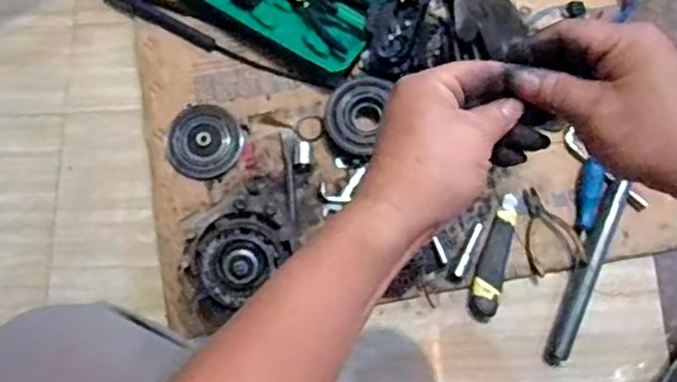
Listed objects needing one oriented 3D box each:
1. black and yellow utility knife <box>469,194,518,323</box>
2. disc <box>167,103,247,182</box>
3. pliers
[{"bbox_3d":[0.201,0.083,0.848,0.035,0.028,0.162,16,74,6],"label":"black and yellow utility knife"},{"bbox_3d":[-0.186,-0.071,0.909,0.102,0.021,0.104,0,72,1],"label":"disc"},{"bbox_3d":[0.270,0.048,0.850,0.068,0.024,0.113,-9,72,-2],"label":"pliers"}]

